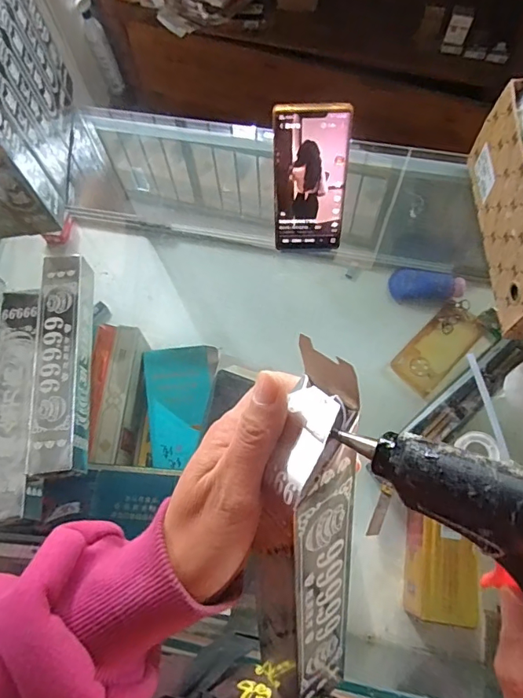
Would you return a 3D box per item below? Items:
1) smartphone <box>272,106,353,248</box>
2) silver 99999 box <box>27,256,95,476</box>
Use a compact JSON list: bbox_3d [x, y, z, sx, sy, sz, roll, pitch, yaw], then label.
[{"bbox_3d":[0.051,-0.169,0.485,0.073,0.154,0.008,-1,44,1],"label":"smartphone"},{"bbox_3d":[-0.202,0.010,0.487,0.049,0.042,0.231,-5,69,0],"label":"silver 99999 box"}]

